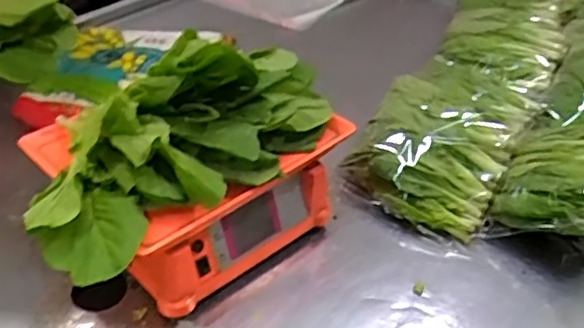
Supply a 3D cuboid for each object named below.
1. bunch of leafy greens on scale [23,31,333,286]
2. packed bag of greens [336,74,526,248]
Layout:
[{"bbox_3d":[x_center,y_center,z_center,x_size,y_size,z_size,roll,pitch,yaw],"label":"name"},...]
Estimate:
[{"bbox_3d":[-0.095,-0.049,0.627,0.364,0.136,0.192,-23,45,-31],"label":"bunch of leafy greens on scale"},{"bbox_3d":[0.179,-0.018,0.784,0.184,0.051,0.189,27,78,18],"label":"packed bag of greens"}]

